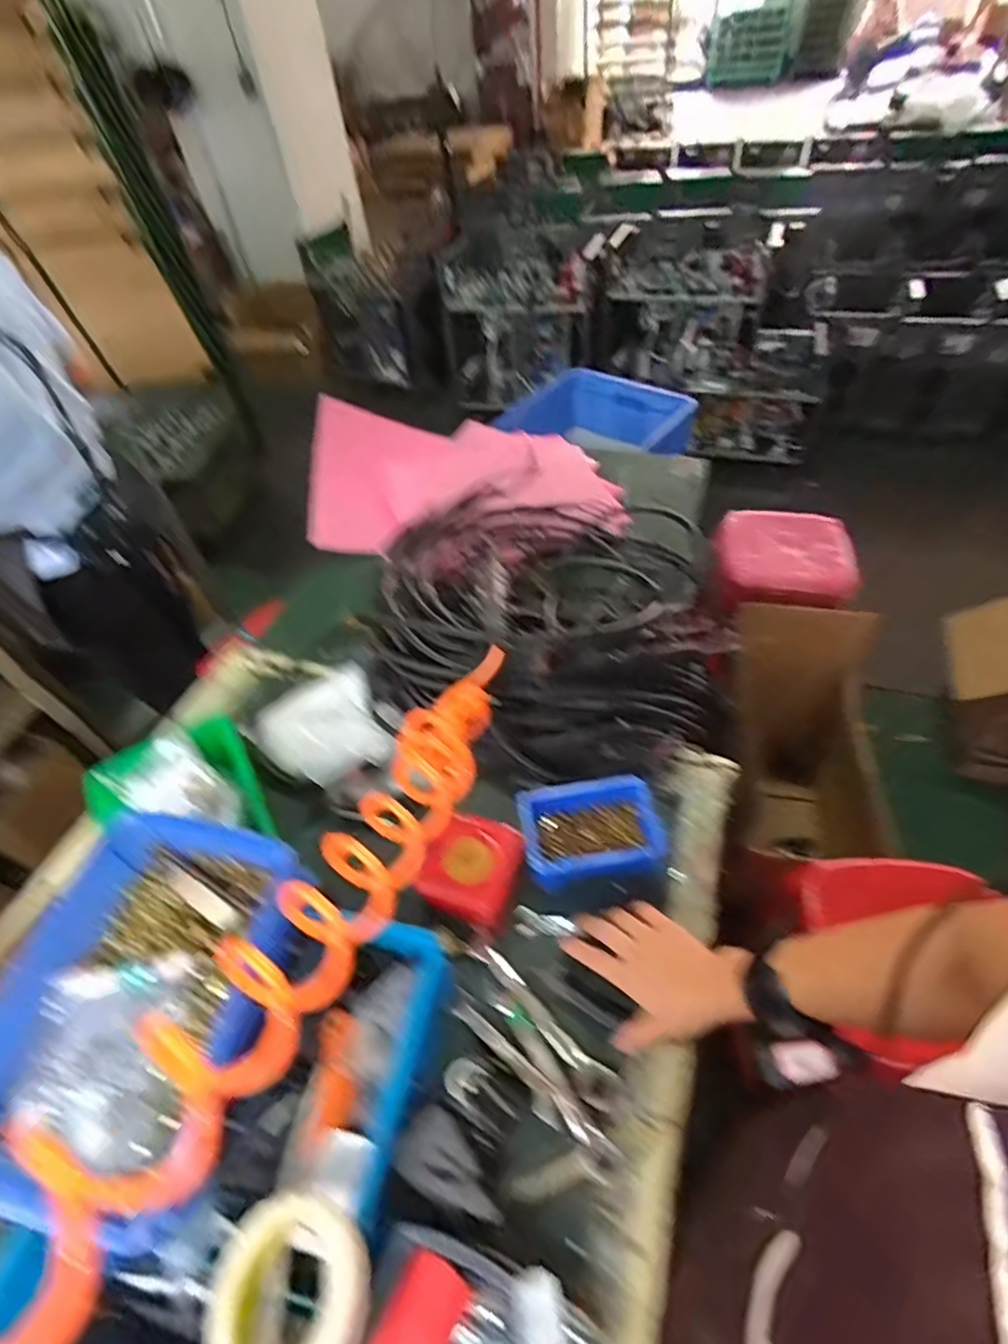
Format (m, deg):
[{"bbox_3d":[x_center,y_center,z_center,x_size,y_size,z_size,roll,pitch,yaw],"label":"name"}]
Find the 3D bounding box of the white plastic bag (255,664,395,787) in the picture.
[{"bbox_3d":[-0.243,0.071,0.826,0.173,0.058,0.197,-33,55,-20],"label":"white plastic bag"}]

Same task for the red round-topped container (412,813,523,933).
[{"bbox_3d":[-0.034,0.220,0.684,0.102,0.062,0.105,13,53,16],"label":"red round-topped container"}]

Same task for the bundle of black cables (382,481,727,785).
[{"bbox_3d":[0.053,-0.108,0.927,0.531,0.118,0.578,3,51,8],"label":"bundle of black cables"}]

